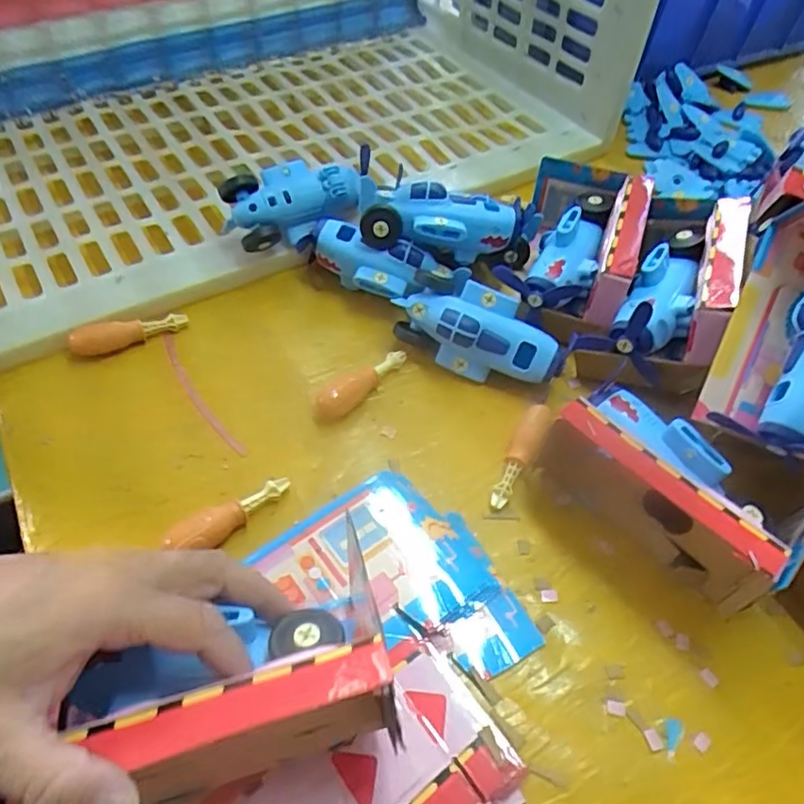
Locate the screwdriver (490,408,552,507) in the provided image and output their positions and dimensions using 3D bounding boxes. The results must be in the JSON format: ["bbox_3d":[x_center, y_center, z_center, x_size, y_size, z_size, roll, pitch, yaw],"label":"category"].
[{"bbox_3d":[0.092,0.040,0.464,0.021,0.015,0.091,24,56,15],"label":"screwdriver"}]

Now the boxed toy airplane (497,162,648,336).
[{"bbox_3d":[0.158,-0.147,0.562,0.108,0.072,0.164,20,55,12],"label":"boxed toy airplane"}]

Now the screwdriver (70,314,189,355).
[{"bbox_3d":[-0.235,-0.059,0.521,0.095,0.021,0.019,-16,55,-14],"label":"screwdriver"}]

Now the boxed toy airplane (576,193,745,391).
[{"bbox_3d":[0.231,-0.095,0.510,0.096,0.102,0.173,28,57,17],"label":"boxed toy airplane"}]

